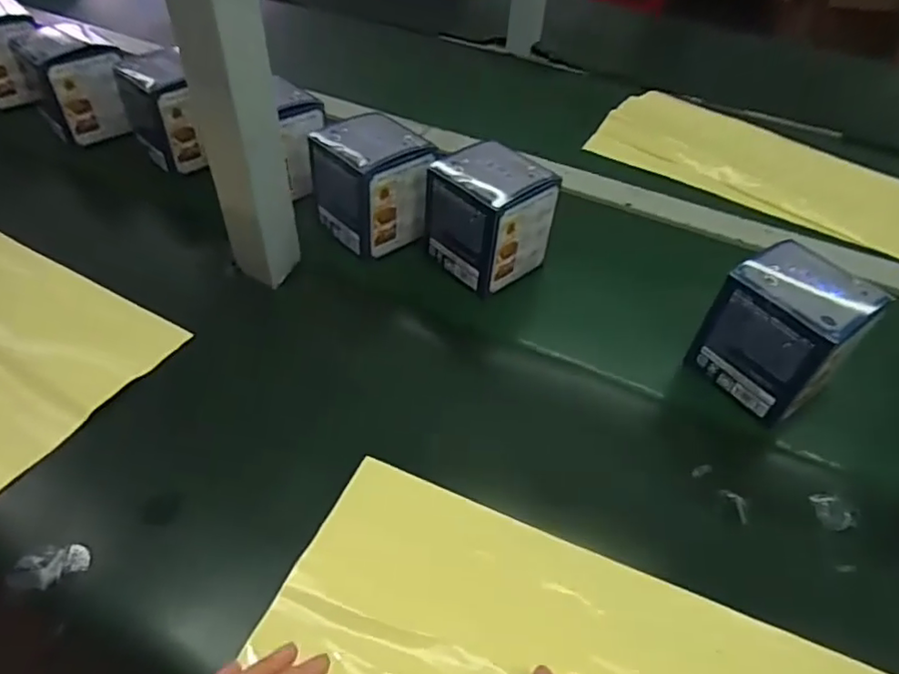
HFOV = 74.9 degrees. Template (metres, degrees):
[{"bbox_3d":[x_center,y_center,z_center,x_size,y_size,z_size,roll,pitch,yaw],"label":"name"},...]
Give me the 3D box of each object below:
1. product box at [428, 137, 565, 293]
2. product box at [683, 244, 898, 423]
[{"bbox_3d":[0.034,-0.105,0.508,0.086,0.091,0.082,-31,55,-29],"label":"product box"},{"bbox_3d":[0.241,-0.002,0.431,0.073,0.100,0.085,-25,52,-25],"label":"product box"}]

